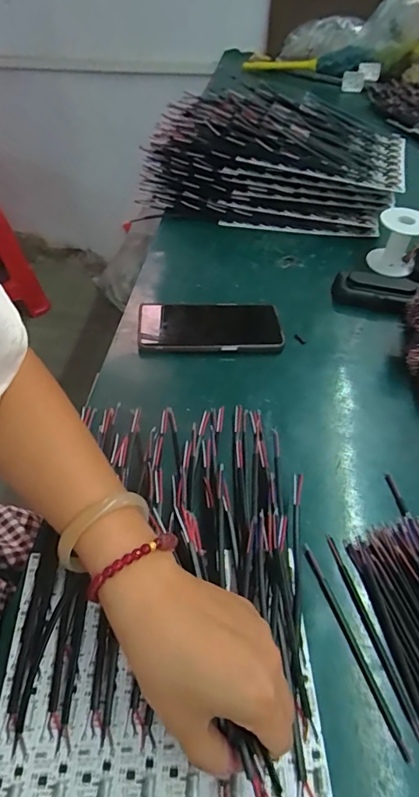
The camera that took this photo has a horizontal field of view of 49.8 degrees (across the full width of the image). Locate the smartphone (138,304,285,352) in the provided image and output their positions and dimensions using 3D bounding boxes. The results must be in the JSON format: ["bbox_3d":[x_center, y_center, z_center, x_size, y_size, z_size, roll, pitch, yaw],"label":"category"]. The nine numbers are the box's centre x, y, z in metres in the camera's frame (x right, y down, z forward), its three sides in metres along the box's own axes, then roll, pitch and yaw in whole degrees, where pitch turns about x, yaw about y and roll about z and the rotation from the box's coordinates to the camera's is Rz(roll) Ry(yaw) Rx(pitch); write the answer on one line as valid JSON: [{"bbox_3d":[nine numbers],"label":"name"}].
[{"bbox_3d":[0.001,-0.082,0.524,0.161,0.018,0.079,1,50,-1],"label":"smartphone"}]

